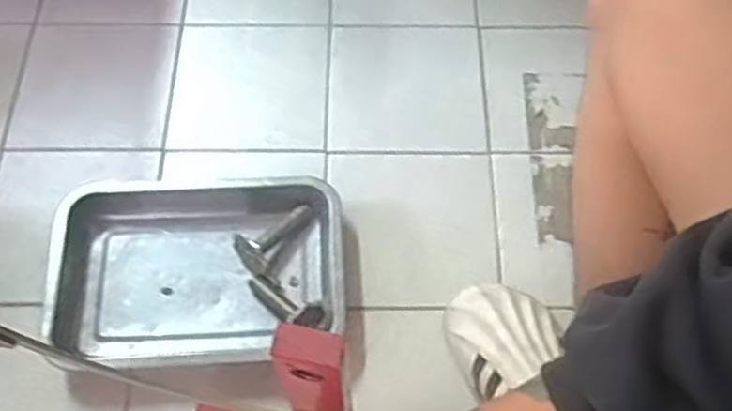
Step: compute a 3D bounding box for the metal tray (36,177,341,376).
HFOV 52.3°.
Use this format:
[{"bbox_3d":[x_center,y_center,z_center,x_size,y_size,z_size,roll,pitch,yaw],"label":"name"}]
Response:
[{"bbox_3d":[-0.185,0.071,0.836,0.317,0.065,0.221,-3,62,-1],"label":"metal tray"}]

